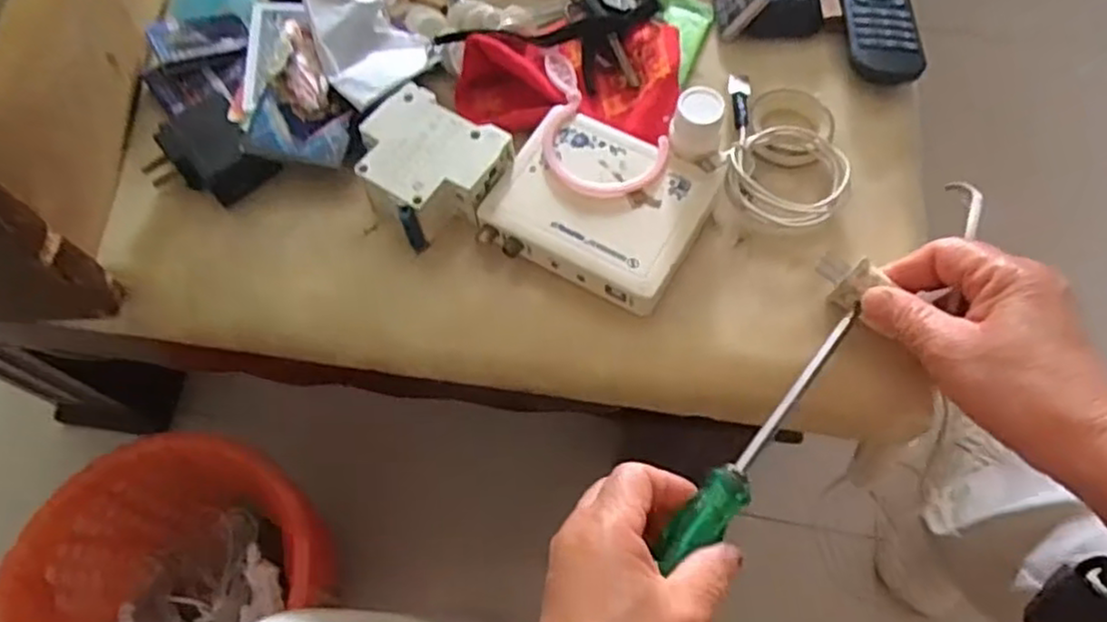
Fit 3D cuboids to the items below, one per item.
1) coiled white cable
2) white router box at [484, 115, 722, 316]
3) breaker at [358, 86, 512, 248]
[{"bbox_3d":[0.130,-0.092,0.417,0.079,0.025,0.102,18,66,11],"label":"coiled white cable"},{"bbox_3d":[0.025,-0.055,0.403,0.105,0.030,0.092,28,68,15],"label":"white router box"},{"bbox_3d":[-0.072,-0.079,0.410,0.079,0.033,0.072,31,69,16],"label":"breaker"}]

